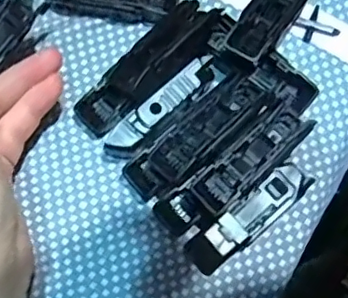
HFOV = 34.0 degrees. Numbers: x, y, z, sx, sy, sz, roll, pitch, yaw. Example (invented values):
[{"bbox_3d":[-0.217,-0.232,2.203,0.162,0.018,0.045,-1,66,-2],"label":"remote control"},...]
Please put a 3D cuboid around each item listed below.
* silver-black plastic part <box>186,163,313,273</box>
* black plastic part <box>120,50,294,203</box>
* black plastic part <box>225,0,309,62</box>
[{"bbox_3d":[0.036,0.031,0.267,0.068,0.015,0.018,-39,80,-7],"label":"silver-black plastic part"},{"bbox_3d":[0.018,-0.012,0.273,0.095,0.022,0.026,-41,80,-7],"label":"black plastic part"},{"bbox_3d":[0.047,-0.066,0.286,0.022,0.014,0.059,36,64,8],"label":"black plastic part"}]

